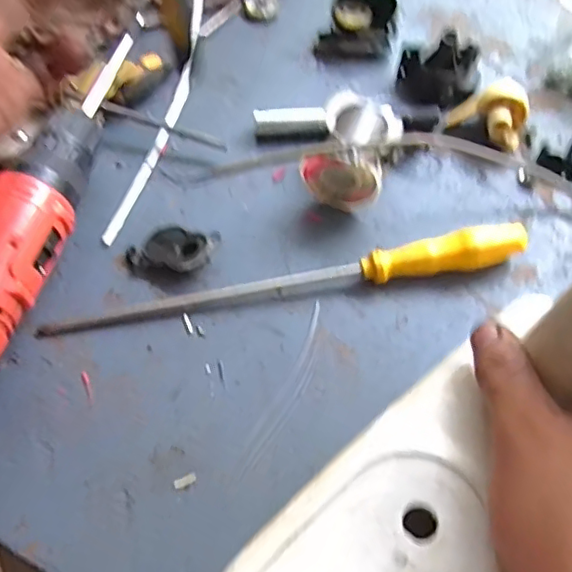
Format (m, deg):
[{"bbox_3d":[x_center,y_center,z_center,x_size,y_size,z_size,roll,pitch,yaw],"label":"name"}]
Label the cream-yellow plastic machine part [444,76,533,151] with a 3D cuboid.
[{"bbox_3d":[0.148,-0.123,0.421,0.050,0.034,0.035,35,66,18],"label":"cream-yellow plastic machine part"}]

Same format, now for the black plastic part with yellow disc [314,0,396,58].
[{"bbox_3d":[0.056,-0.208,0.466,0.059,0.048,0.025,3,61,2],"label":"black plastic part with yellow disc"}]

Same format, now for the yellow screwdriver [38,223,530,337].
[{"bbox_3d":[0.003,-0.001,0.360,0.296,0.026,0.023,-10,61,-6],"label":"yellow screwdriver"}]

